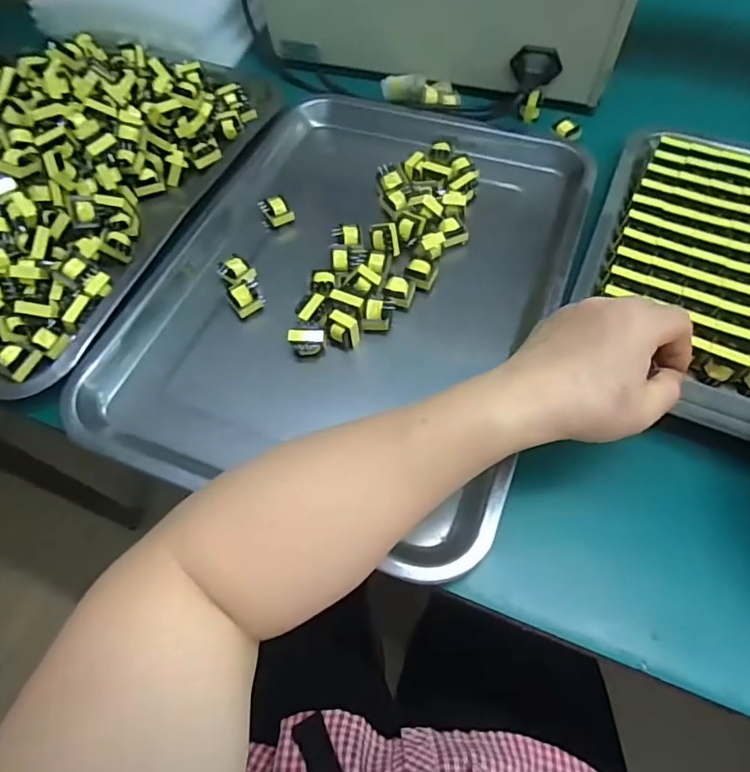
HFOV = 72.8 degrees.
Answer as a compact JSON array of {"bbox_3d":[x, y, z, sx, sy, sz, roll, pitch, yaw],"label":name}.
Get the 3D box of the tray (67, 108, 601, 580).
[{"bbox_3d":[-0.007,-0.092,0.395,0.289,0.033,0.399,19,62,13],"label":"tray"}]

